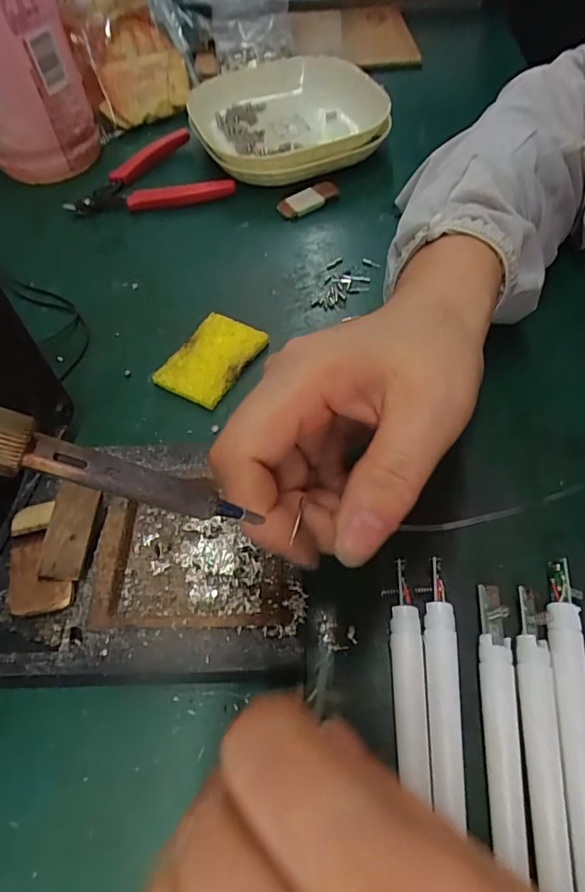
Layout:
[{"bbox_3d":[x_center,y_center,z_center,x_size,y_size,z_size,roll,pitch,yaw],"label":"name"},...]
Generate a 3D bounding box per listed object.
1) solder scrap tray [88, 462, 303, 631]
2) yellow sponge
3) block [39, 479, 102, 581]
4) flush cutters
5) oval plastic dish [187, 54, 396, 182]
[{"bbox_3d":[-0.039,0.041,0.213,0.081,0.012,0.070,-2,56,2],"label":"solder scrap tray"},{"bbox_3d":[-0.043,-0.048,0.275,0.038,0.011,0.055,26,62,19],"label":"yellow sponge"},{"bbox_3d":[-0.090,0.034,0.203,0.019,0.004,0.038,4,67,7],"label":"block"},{"bbox_3d":[-0.108,-0.191,0.366,0.107,0.020,0.086,-27,59,-16],"label":"flush cutters"},{"bbox_3d":[-0.003,-0.258,0.398,0.149,0.036,0.178,-1,56,1],"label":"oval plastic dish"}]

